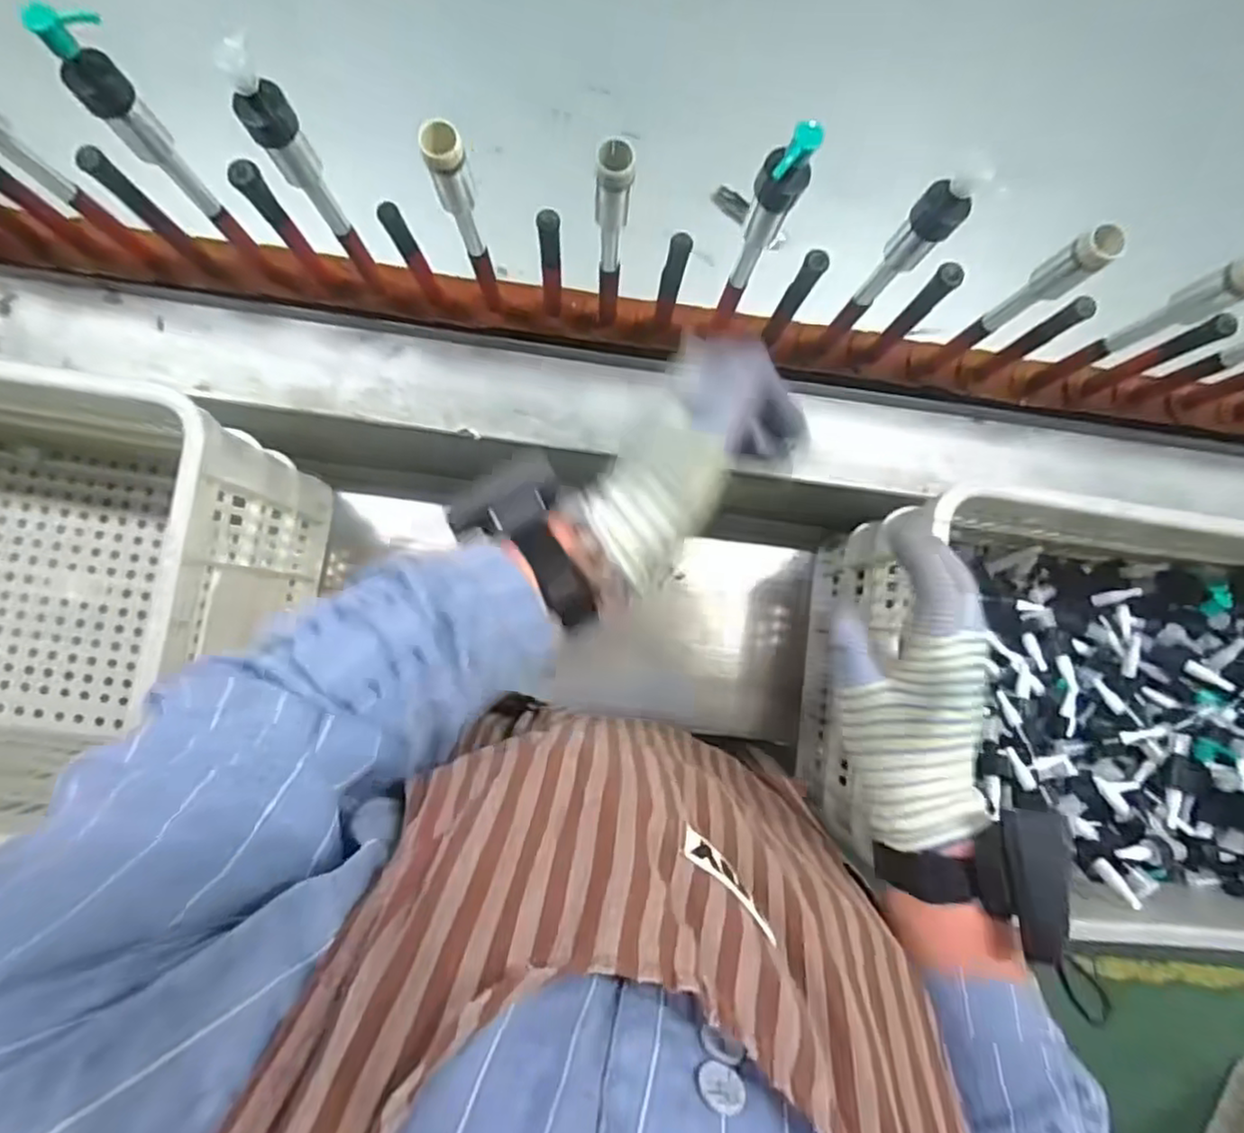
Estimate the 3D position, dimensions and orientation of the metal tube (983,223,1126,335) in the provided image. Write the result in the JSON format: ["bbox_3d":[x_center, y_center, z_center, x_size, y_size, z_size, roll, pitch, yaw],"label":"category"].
[{"bbox_3d":[0.308,-0.206,0.487,0.024,0.122,0.024,-38,88,-7],"label":"metal tube"}]

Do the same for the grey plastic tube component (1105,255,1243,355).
[{"bbox_3d":[0.415,-0.190,0.494,0.026,0.122,0.025,-28,87,-7],"label":"grey plastic tube component"}]

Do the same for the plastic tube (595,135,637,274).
[{"bbox_3d":[-0.008,-0.249,0.471,0.024,0.122,0.023,9,83,-4],"label":"plastic tube"}]

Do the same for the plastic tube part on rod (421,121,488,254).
[{"bbox_3d":[-0.115,-0.253,0.463,0.025,0.127,0.023,0,84,-5],"label":"plastic tube part on rod"}]

